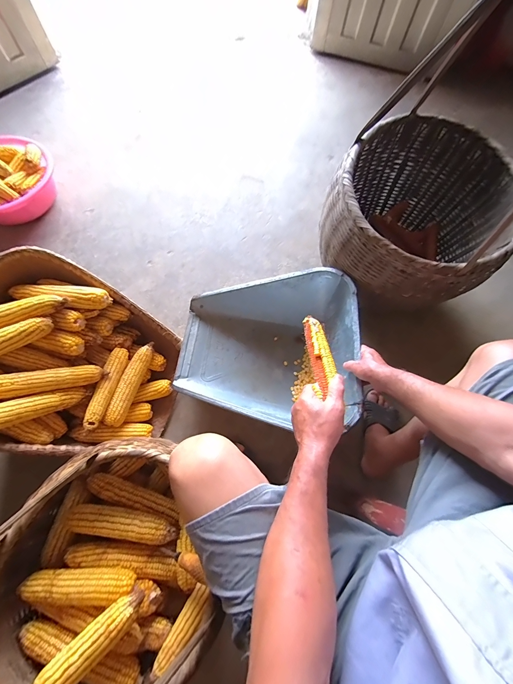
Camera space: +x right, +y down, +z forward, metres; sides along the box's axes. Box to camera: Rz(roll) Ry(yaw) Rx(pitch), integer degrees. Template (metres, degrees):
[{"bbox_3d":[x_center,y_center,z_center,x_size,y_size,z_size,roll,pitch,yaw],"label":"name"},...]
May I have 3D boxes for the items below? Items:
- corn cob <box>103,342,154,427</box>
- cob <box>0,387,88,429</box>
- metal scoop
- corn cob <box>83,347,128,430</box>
[{"bbox_3d":[-0.335,0.106,0.750,0.050,0.039,0.231,17,70,4],"label":"corn cob"},{"bbox_3d":[-0.500,0.145,0.623,0.218,0.041,0.052,-15,64,-49],"label":"cob"},{"bbox_3d":[0.017,0.023,0.769,0.442,0.240,0.400,5,67,-1],"label":"metal scoop"},{"bbox_3d":[-0.387,0.115,0.726,0.047,0.046,0.214,13,70,3],"label":"corn cob"}]

